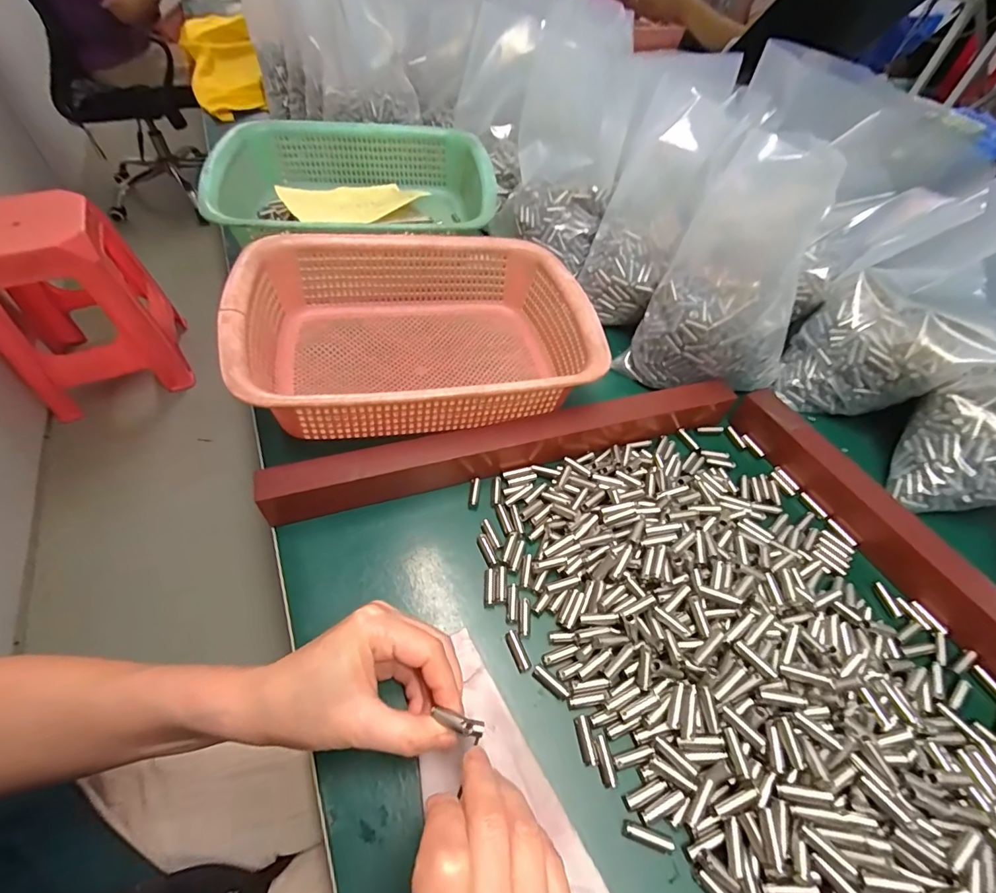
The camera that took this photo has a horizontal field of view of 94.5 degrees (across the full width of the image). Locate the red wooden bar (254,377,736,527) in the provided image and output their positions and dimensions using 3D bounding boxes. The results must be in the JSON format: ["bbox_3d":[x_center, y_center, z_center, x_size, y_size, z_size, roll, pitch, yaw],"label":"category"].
[{"bbox_3d":[0.020,-0.008,0.373,0.388,0.039,0.028,-13,55,-14],"label":"red wooden bar"}]

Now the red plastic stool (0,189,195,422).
[{"bbox_3d":[-1.141,-0.392,1.245,0.344,0.477,0.341,-21,58,-19],"label":"red plastic stool"}]

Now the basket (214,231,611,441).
[{"bbox_3d":[-0.066,-0.104,0.415,0.287,0.096,0.217,-9,55,-11],"label":"basket"}]

